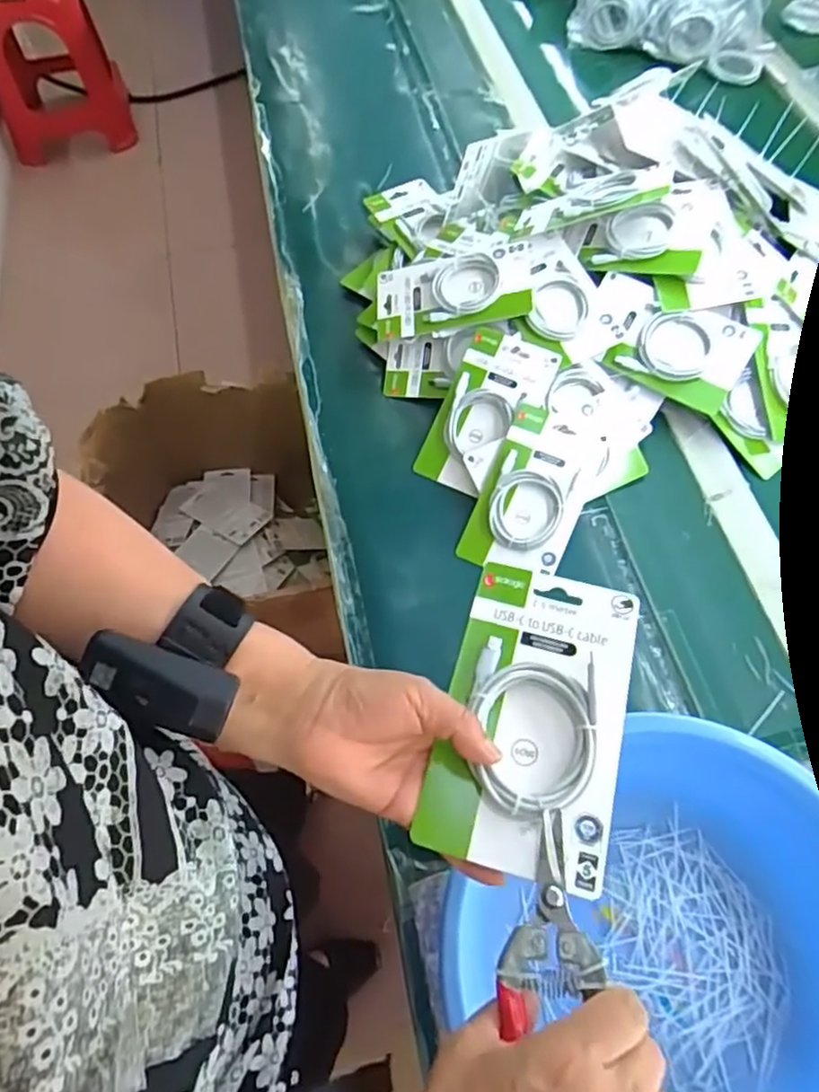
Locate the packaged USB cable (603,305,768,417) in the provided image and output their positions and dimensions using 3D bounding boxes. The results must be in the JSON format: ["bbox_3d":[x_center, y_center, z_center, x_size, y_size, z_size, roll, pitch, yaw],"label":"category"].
[{"bbox_3d":[0.303,-0.216,0.759,0.138,0.018,0.099,24,94,10],"label":"packaged USB cable"}]

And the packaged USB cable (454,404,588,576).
[{"bbox_3d":[0.130,-0.058,0.713,0.101,0.023,0.183,22,80,11],"label":"packaged USB cable"}]

